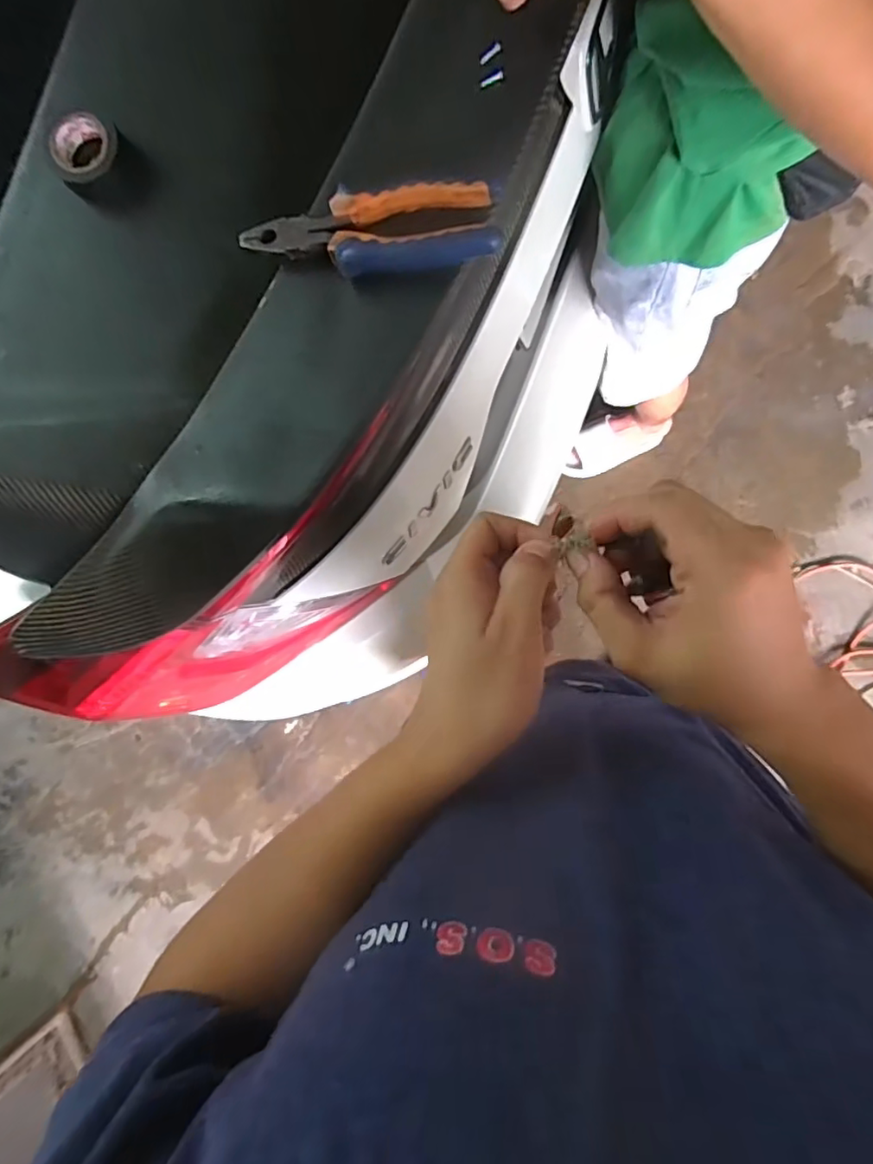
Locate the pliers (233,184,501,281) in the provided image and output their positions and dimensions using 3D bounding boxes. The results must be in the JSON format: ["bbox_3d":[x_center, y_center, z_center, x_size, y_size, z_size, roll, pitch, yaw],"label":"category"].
[{"bbox_3d":[-0.046,-0.234,0.383,0.176,0.018,0.049,-2,87,8],"label":"pliers"}]

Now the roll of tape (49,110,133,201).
[{"bbox_3d":[-0.267,-0.329,0.440,0.047,0.029,0.056,35,92,8],"label":"roll of tape"}]

